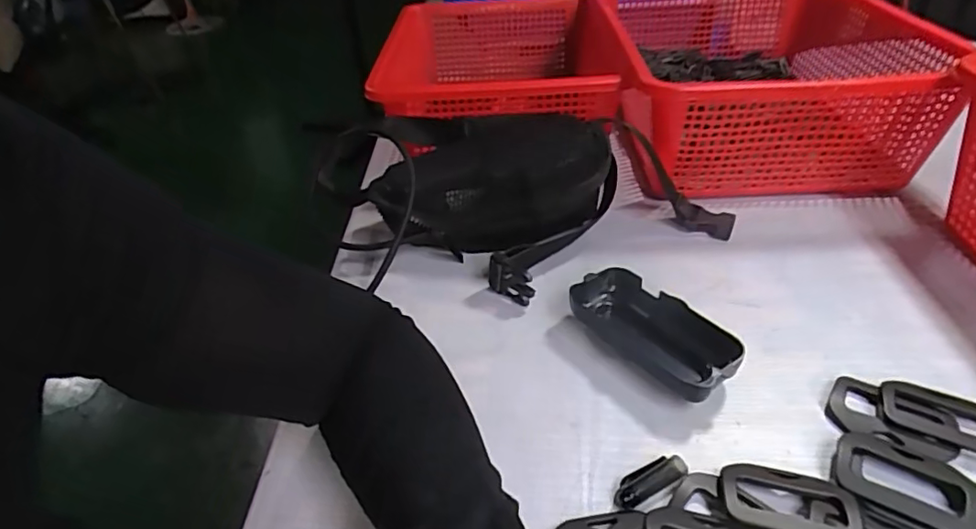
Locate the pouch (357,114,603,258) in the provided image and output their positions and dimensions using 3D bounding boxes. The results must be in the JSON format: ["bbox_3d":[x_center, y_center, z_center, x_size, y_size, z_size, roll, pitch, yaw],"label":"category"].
[{"bbox_3d":[0.001,-0.068,0.473,0.183,0.078,0.116,-2,37,3],"label":"pouch"}]

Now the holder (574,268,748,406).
[{"bbox_3d":[0.106,0.042,0.367,0.050,0.025,0.108,-25,42,-26],"label":"holder"}]

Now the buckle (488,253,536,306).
[{"bbox_3d":[0.018,0.011,0.409,0.036,0.034,0.011,21,44,30],"label":"buckle"}]

